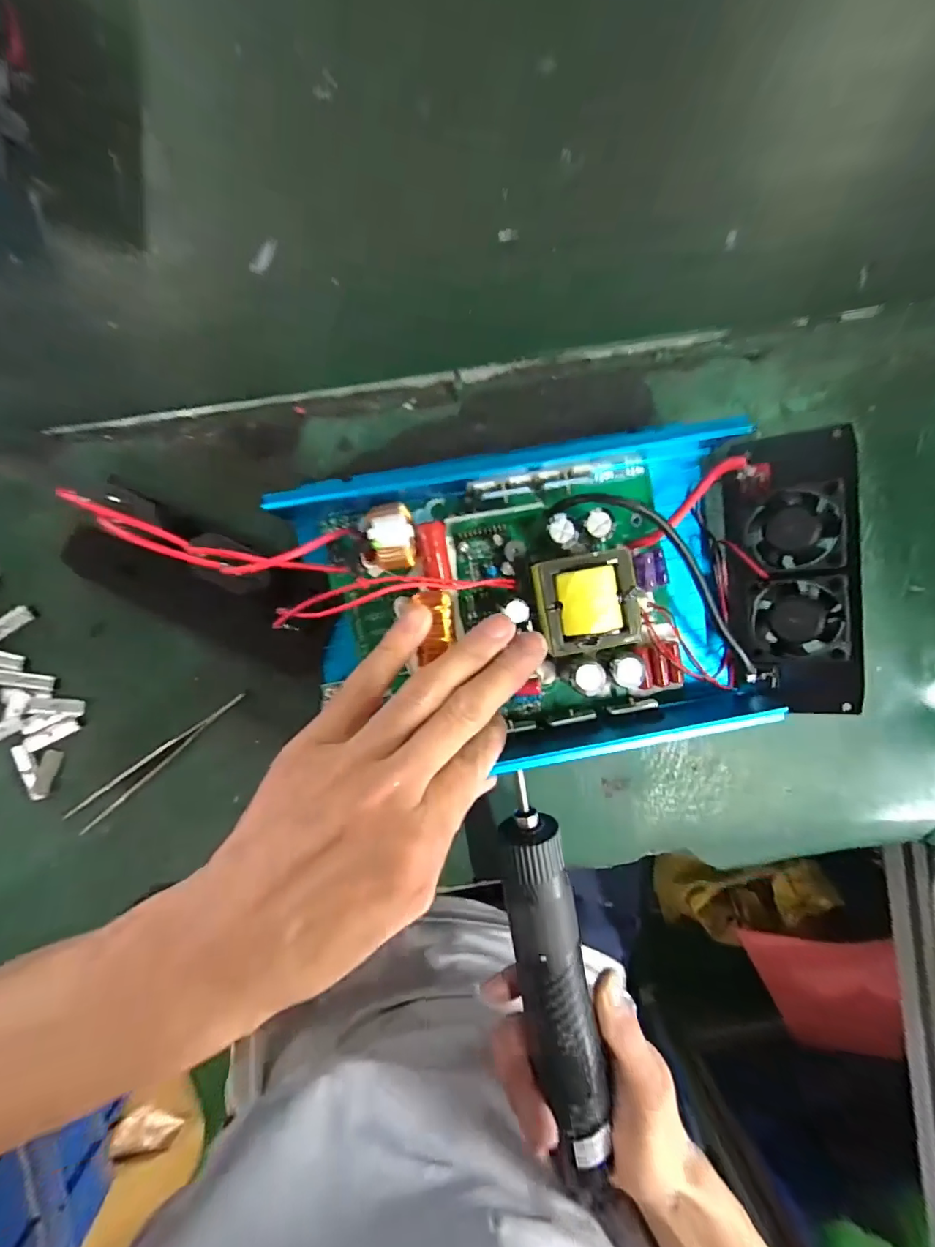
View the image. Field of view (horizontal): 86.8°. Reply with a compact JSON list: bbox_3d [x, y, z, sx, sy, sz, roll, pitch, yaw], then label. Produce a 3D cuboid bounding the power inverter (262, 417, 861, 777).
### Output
[{"bbox_3d":[0.058,-0.010,0.241,0.247,0.049,0.149,-10,94,-2],"label":"power inverter"}]

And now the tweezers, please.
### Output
[{"bbox_3d":[-0.166,0.073,0.264,0.113,0.006,0.013,-38,94,0],"label":"tweezers"}]

